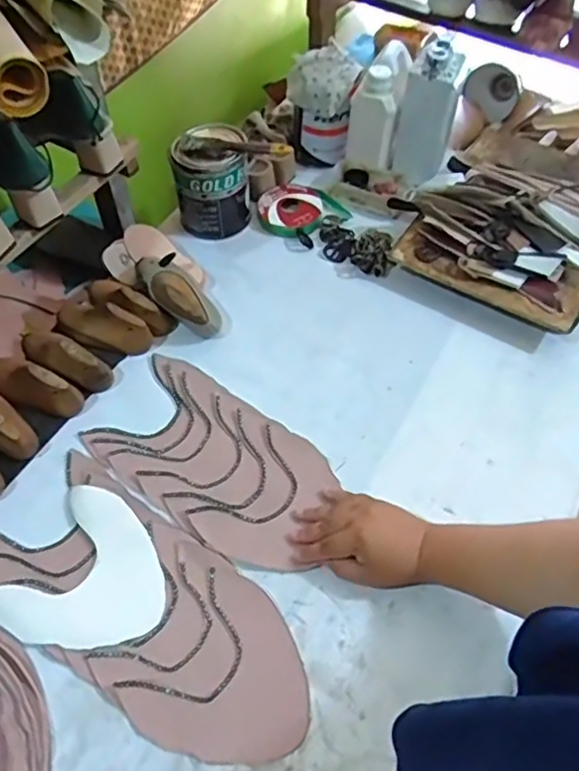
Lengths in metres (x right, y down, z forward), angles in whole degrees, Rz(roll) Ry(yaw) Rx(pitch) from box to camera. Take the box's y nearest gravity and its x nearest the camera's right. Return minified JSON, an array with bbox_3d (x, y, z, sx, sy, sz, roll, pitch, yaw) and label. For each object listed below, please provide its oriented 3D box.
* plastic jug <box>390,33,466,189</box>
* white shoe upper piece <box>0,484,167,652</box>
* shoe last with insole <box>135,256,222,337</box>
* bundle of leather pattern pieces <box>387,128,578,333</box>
[{"bbox_3d":[0.208,-0.406,0.936,0.082,0.188,0.092,15,58,8],"label":"plastic jug"},{"bbox_3d":[-0.204,0.200,0.651,0.158,0.010,0.163,23,59,13],"label":"white shoe upper piece"},{"bbox_3d":[-0.152,-0.126,0.831,0.064,0.059,0.146,-36,64,-22],"label":"shoe last with insole"},{"bbox_3d":[0.338,-0.263,0.924,0.288,0.092,0.378,28,61,16],"label":"bundle of leather pattern pieces"}]

